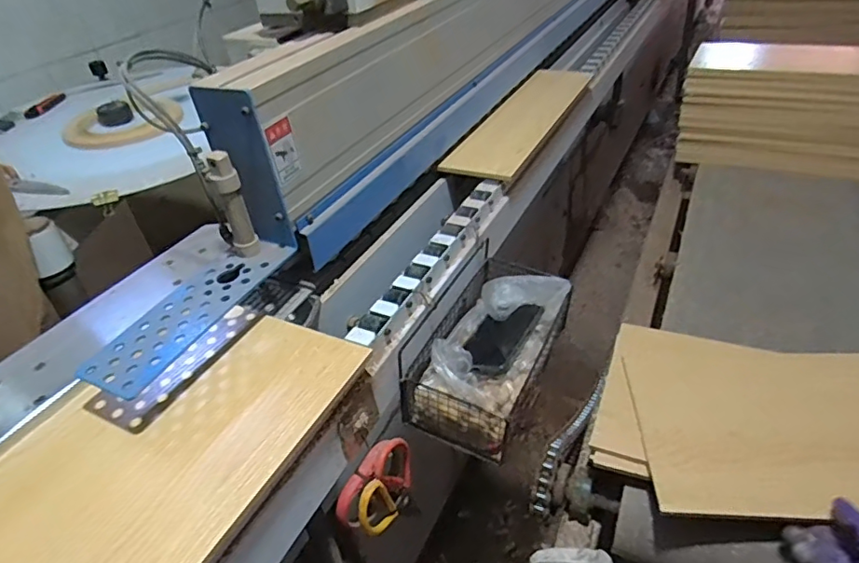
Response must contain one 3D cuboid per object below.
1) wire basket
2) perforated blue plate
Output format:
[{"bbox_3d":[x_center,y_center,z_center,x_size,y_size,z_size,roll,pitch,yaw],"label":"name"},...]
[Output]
[{"bbox_3d":[0.083,0.073,0.692,0.129,0.115,0.258,15,43,25],"label":"wire basket"},{"bbox_3d":[-0.233,0.024,0.537,0.076,0.008,0.221,16,45,24],"label":"perforated blue plate"}]

